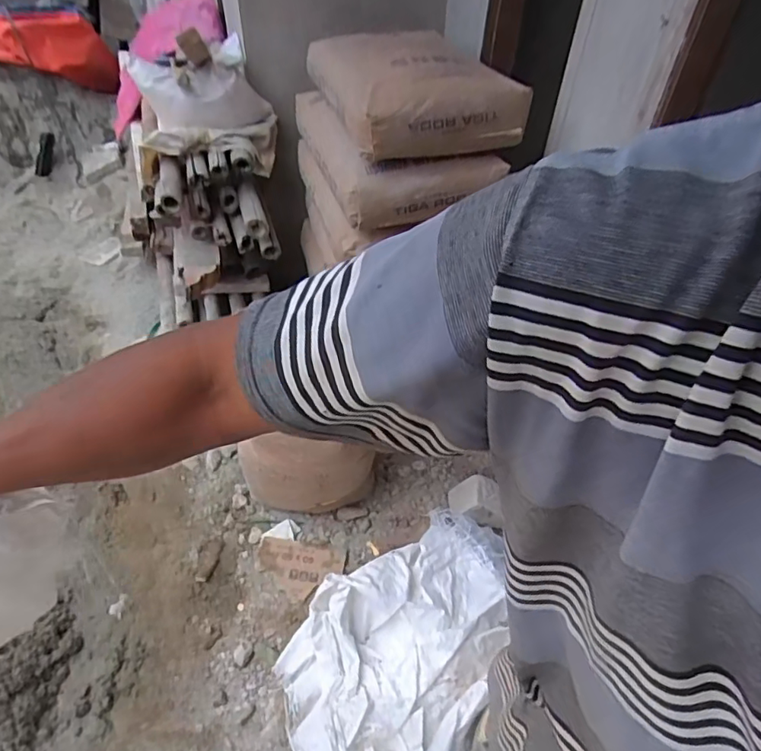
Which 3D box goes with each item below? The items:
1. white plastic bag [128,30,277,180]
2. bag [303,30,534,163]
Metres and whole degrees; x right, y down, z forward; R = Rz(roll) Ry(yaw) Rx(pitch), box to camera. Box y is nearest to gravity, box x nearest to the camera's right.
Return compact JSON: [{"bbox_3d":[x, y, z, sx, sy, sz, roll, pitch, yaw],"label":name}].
[{"bbox_3d":[-0.471,-0.728,1.503,0.355,0.224,0.317,-8,47,-10],"label":"white plastic bag"},{"bbox_3d":[0.047,-0.647,1.216,0.350,0.130,0.491,-17,50,-18],"label":"bag"}]

